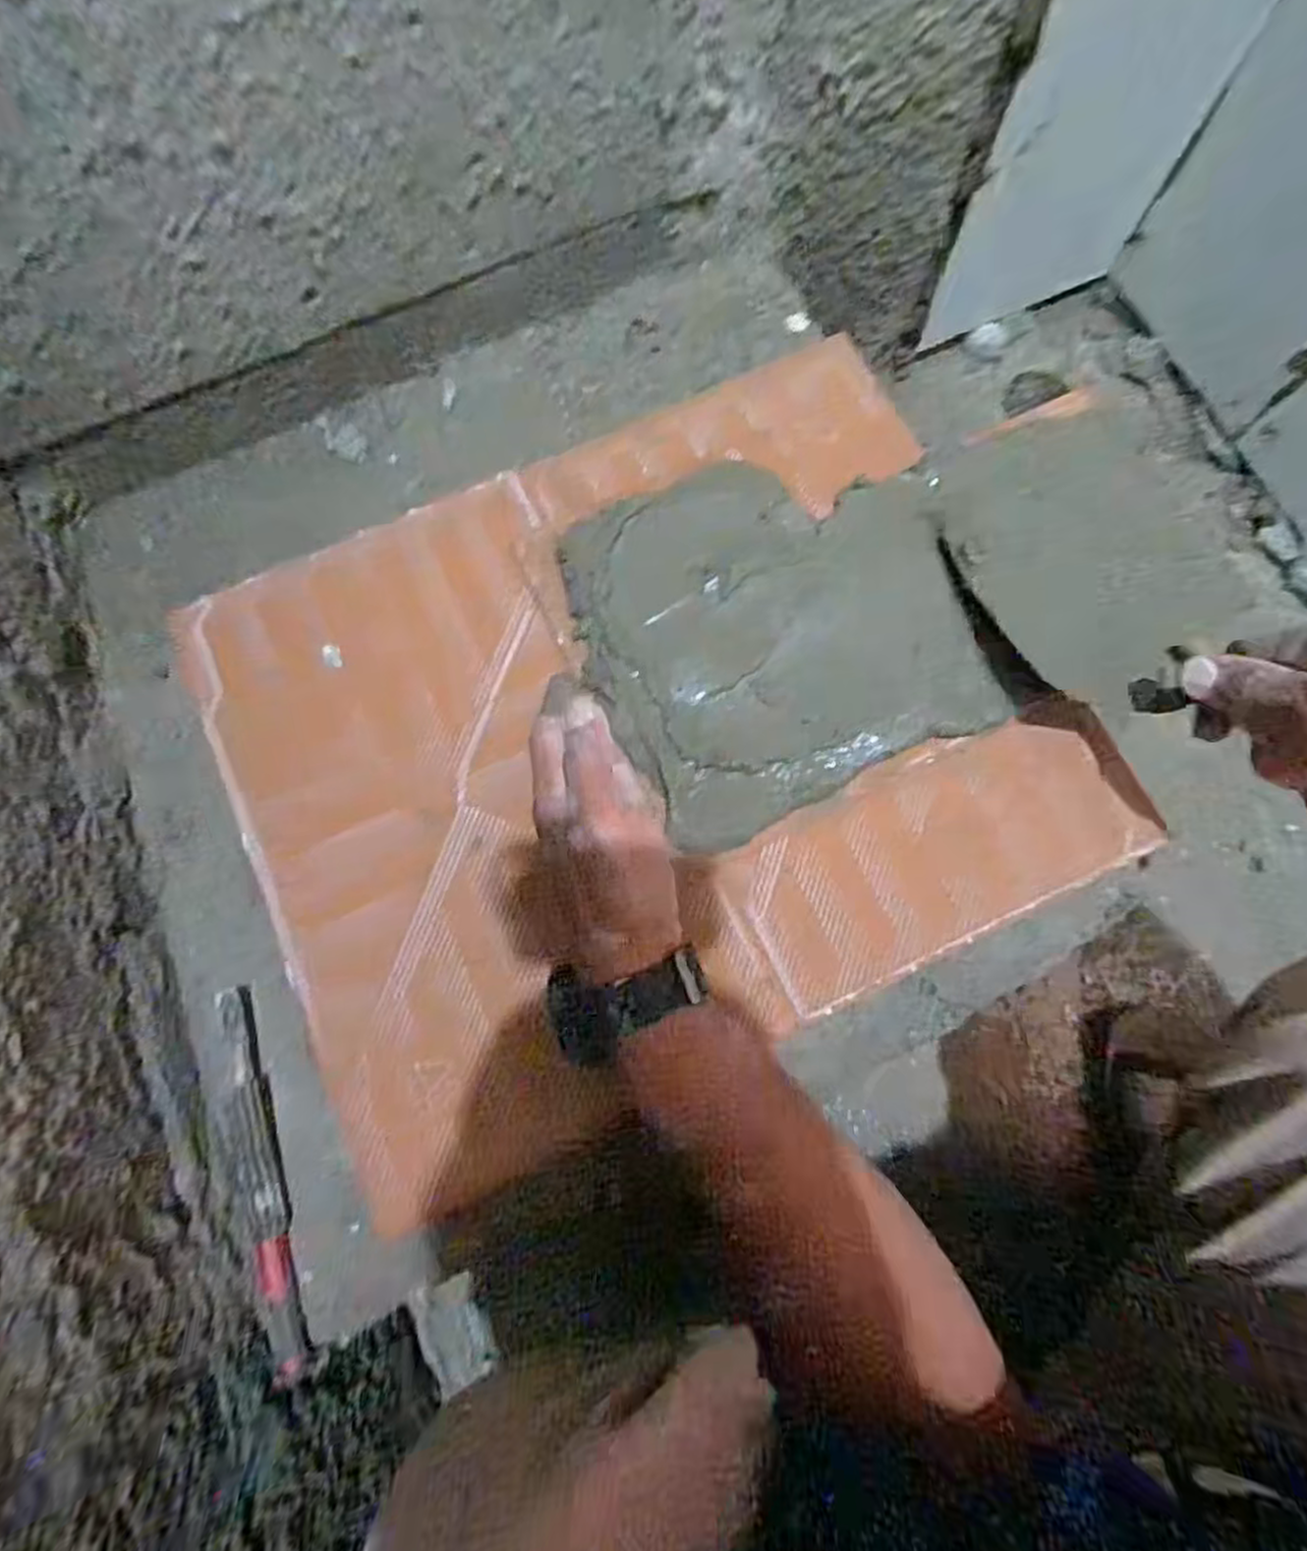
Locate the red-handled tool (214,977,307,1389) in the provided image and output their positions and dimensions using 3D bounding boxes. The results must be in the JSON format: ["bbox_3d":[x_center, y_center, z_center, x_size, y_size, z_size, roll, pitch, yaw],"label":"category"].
[{"bbox_3d":[-0.224,0.228,0.420,0.020,0.012,0.207,-16,77,-3],"label":"red-handled tool"}]

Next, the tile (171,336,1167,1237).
[{"bbox_3d":[-0.007,-0.030,0.444,0.475,0.030,0.389,-27,78,-5],"label":"tile"}]

